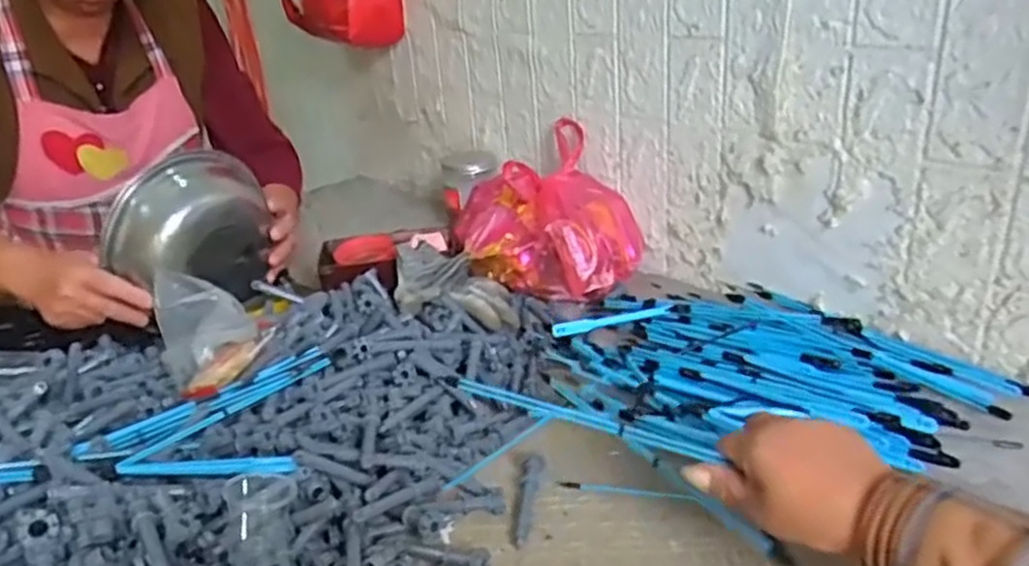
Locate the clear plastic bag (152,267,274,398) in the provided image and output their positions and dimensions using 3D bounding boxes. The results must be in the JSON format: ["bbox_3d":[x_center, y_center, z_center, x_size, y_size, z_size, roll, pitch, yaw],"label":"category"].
[{"bbox_3d":[-0.288,0.048,0.724,0.095,0.097,0.114,-16,26,-24],"label":"clear plastic bag"}]

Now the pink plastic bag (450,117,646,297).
[{"bbox_3d":[0.045,-0.091,0.977,0.234,0.153,0.188,-3,24,3],"label":"pink plastic bag"}]

